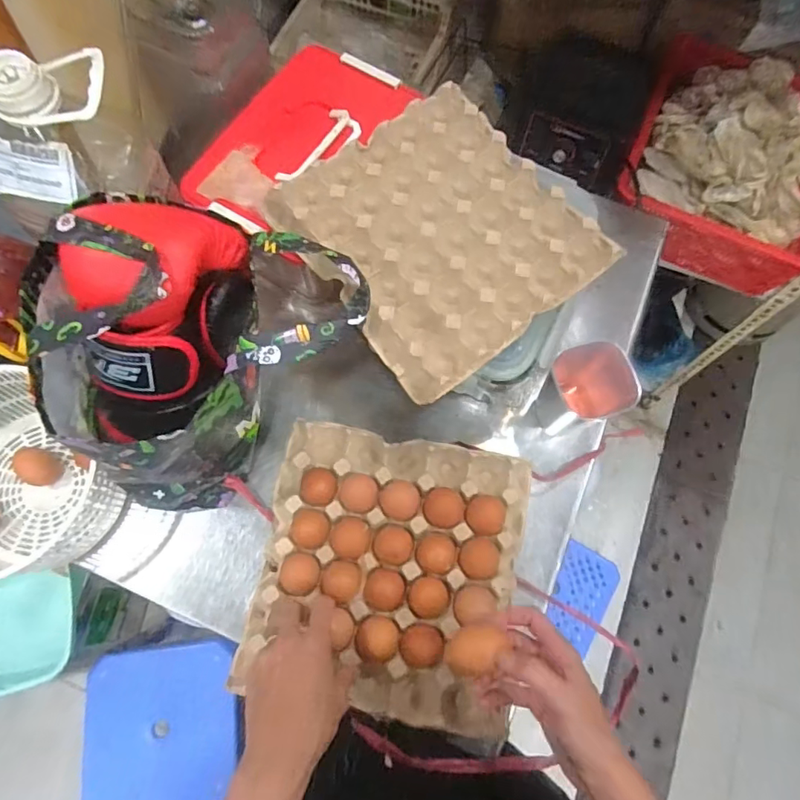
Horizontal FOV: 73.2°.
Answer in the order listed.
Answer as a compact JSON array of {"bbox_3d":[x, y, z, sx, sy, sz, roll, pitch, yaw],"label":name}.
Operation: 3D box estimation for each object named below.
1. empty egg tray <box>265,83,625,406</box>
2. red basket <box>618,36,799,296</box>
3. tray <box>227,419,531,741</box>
[{"bbox_3d":[0.046,-0.188,0.611,0.288,0.049,0.301,-37,76,-13],"label":"empty egg tray"},{"bbox_3d":[0.624,-0.452,1.015,0.373,0.133,0.426,21,72,5],"label":"red basket"},{"bbox_3d":[-0.012,0.183,0.598,0.285,0.050,0.285,10,72,2],"label":"tray"}]

